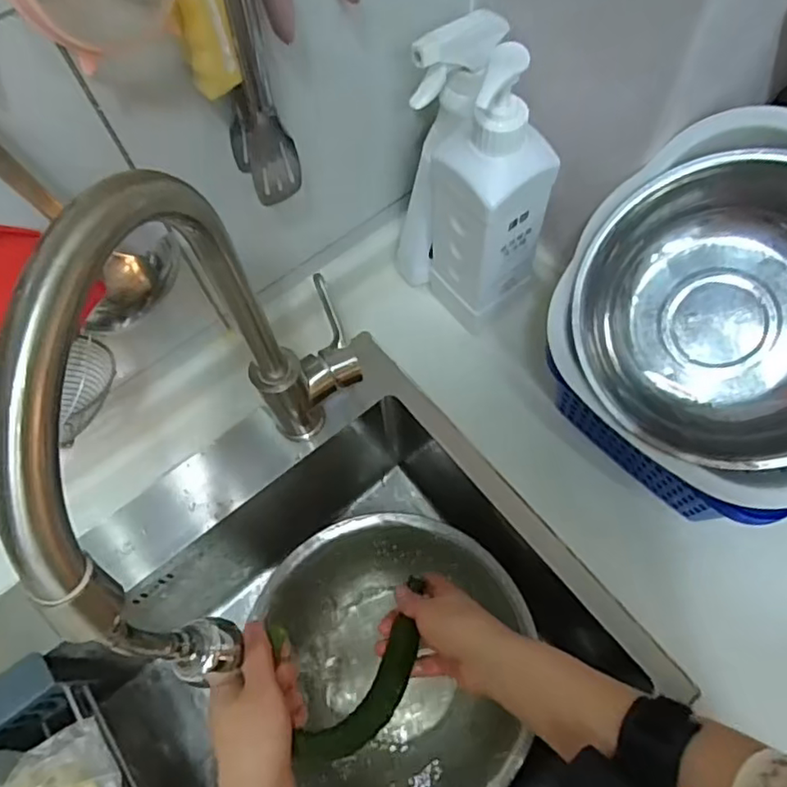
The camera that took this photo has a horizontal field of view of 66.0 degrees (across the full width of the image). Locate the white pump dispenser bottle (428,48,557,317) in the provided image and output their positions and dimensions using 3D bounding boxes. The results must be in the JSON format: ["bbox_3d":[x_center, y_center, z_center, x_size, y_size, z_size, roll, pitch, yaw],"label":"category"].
[{"bbox_3d":[0.084,-0.174,0.509,0.081,0.241,0.075,-31,67,-12],"label":"white pump dispenser bottle"}]

